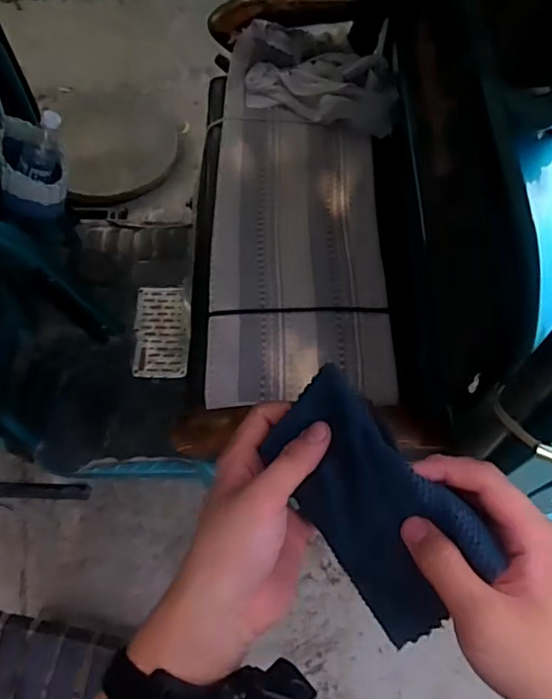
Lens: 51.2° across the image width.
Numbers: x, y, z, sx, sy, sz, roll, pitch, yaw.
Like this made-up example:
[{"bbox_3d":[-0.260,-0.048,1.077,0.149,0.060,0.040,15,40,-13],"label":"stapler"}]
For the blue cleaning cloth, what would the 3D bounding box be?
[{"bbox_3d":[0.055,0.092,0.340,0.057,0.092,0.148,-35,71,-17],"label":"blue cleaning cloth"}]

